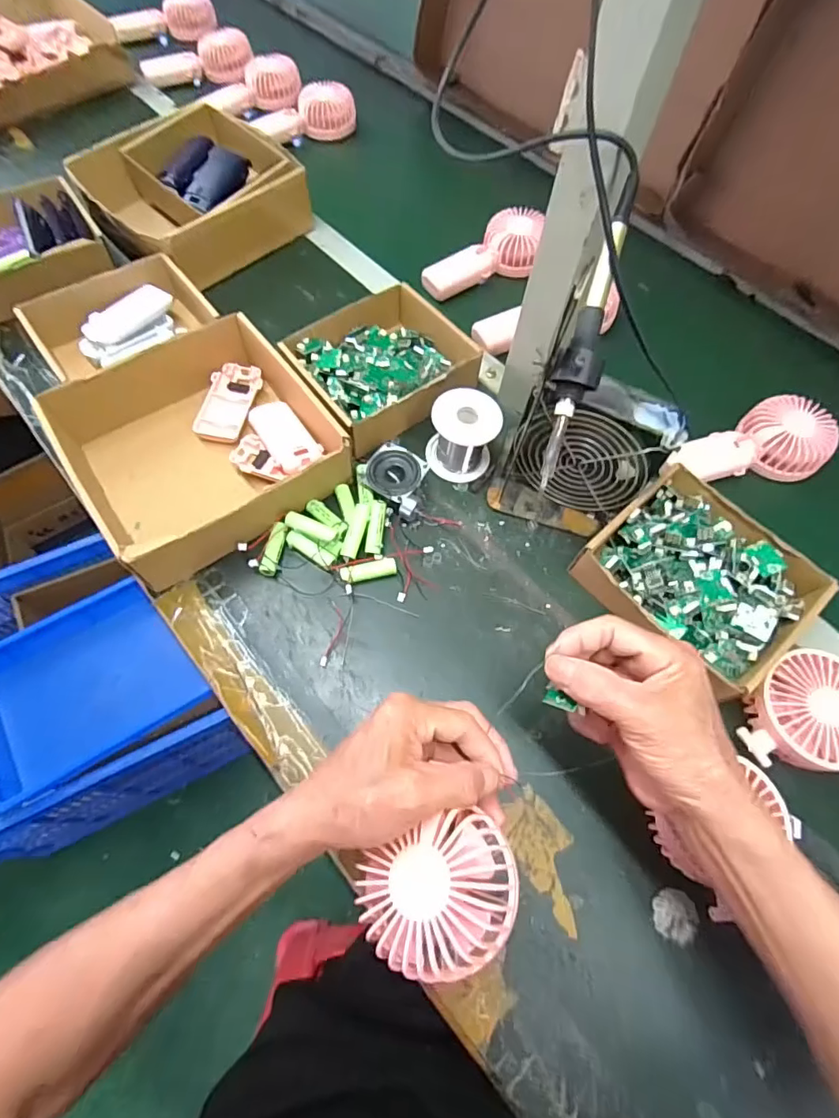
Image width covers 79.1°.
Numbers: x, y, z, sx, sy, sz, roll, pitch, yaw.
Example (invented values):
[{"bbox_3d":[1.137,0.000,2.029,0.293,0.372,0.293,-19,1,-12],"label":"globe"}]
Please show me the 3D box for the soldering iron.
[{"bbox_3d":[0.113,-0.150,0.339,0.029,0.028,0.202,15,95,4],"label":"soldering iron"}]

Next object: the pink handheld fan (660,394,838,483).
[{"bbox_3d":[0.347,-0.119,0.536,0.170,0.033,0.085,-13,65,7],"label":"pink handheld fan"}]

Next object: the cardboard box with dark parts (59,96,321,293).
[{"bbox_3d":[-0.282,-0.457,0.642,0.216,0.075,0.216,39,69,15],"label":"cardboard box with dark parts"}]

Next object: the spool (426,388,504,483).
[{"bbox_3d":[0.042,-0.119,0.496,0.064,0.066,0.058,13,65,3],"label":"spool"}]

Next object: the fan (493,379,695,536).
[{"bbox_3d":[0.144,-0.087,0.453,0.135,0.124,0.072,18,65,5],"label":"fan"}]

